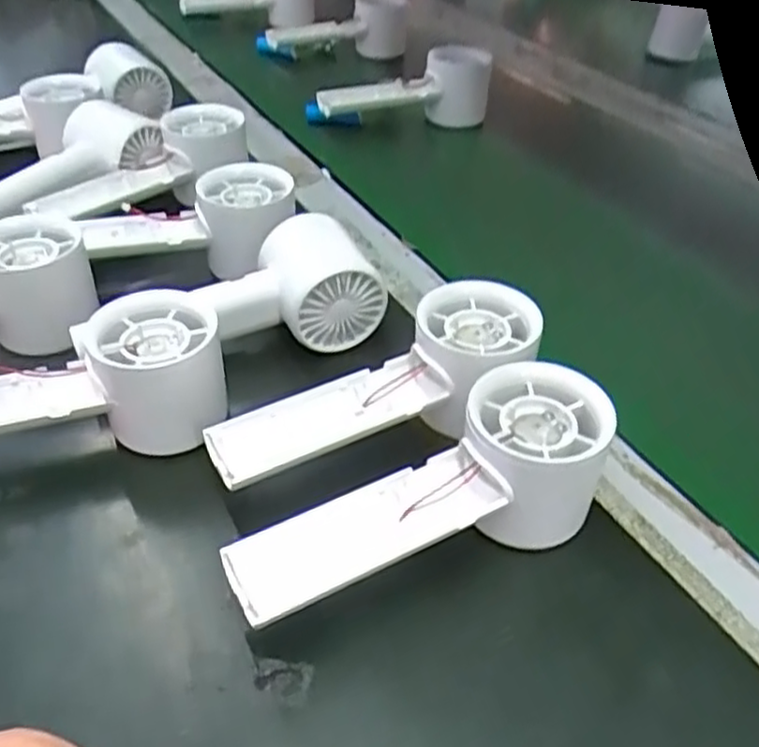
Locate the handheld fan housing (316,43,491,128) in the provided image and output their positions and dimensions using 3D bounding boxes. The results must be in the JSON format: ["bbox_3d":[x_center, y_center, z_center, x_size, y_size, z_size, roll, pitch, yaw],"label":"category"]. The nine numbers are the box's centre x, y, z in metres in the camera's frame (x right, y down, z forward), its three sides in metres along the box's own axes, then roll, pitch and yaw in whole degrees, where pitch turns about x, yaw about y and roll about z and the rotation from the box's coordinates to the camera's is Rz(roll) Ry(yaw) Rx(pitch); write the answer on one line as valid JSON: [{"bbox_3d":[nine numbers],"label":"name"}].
[{"bbox_3d":[0.019,-0.251,0.648,0.156,0.060,0.043,-10,41,-16],"label":"handheld fan housing"}]

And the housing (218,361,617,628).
[{"bbox_3d":[0.018,0.050,0.286,0.154,0.058,0.050,-17,44,-24],"label":"housing"}]

